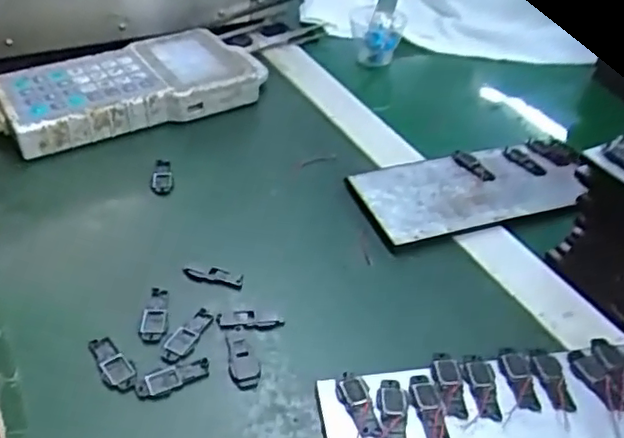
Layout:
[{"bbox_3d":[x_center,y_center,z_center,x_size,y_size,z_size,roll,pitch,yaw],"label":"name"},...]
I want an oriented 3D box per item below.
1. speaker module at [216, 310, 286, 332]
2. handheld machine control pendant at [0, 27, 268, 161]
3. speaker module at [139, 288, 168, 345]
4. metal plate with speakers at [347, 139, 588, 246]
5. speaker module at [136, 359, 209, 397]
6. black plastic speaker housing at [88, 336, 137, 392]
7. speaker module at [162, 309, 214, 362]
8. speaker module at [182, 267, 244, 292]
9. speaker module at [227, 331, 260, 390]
[{"bbox_3d":[-0.037,0.059,0.381,0.039,0.004,0.013,0,41,-2],"label":"speaker module"},{"bbox_3d":[-0.149,-0.116,0.558,0.224,0.036,0.107,-22,46,-25],"label":"handheld machine control pendant"},{"bbox_3d":[-0.093,0.056,0.383,0.014,0.004,0.038,0,41,-1],"label":"speaker module"},{"bbox_3d":[0.128,-0.026,0.489,0.184,0.011,0.079,-14,43,-17],"label":"metal plate with speakers"},{"bbox_3d":[-0.076,0.086,0.351,0.039,0.004,0.012,-14,43,-17],"label":"speaker module"},{"bbox_3d":[-0.110,0.080,0.355,0.016,0.005,0.038,-28,48,-29],"label":"black plastic speaker housing"},{"bbox_3d":[-0.073,0.067,0.374,0.014,0.004,0.037,21,45,22],"label":"speaker module"},{"bbox_3d":[-0.063,0.037,0.409,0.039,0.004,0.013,10,41,10],"label":"speaker module"},{"bbox_3d":[-0.040,0.078,0.362,0.016,0.004,0.040,-10,42,-13],"label":"speaker module"}]

